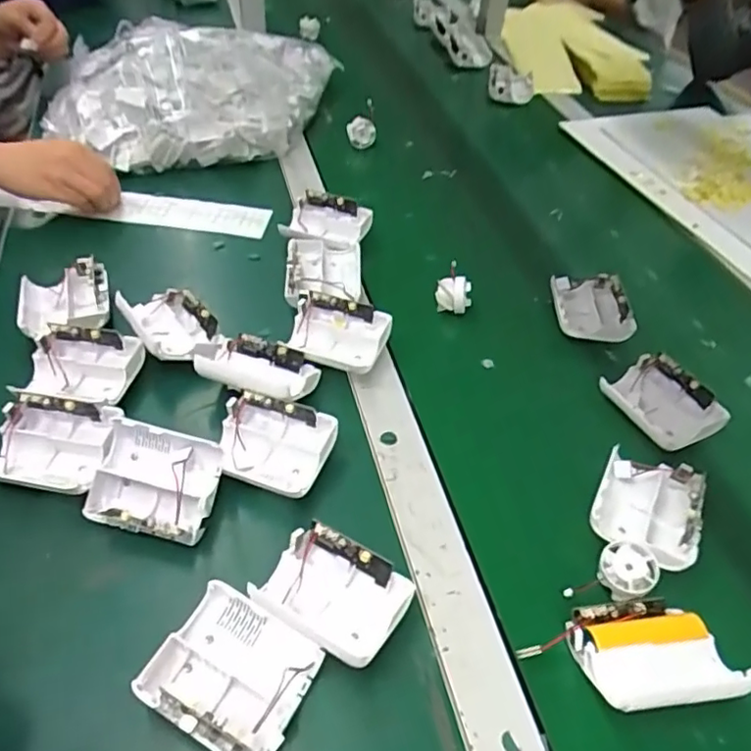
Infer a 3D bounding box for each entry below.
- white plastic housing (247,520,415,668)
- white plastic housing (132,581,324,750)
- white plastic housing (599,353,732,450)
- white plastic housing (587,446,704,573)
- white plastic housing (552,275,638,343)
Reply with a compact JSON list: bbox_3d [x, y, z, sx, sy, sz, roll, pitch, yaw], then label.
[{"bbox_3d":[-0.025,0.133,0.360,0.081,0.030,0.064,26,50,18],"label":"white plastic housing"},{"bbox_3d":[-0.078,0.164,0.324,0.078,0.034,0.068,24,50,16],"label":"white plastic housing"},{"bbox_3d":[0.237,0.024,0.492,0.067,0.033,0.082,-21,52,-23],"label":"white plastic housing"},{"bbox_3d":[0.192,0.094,0.423,0.068,0.031,0.083,23,49,16],"label":"white plastic housing"},{"bbox_3d":[0.204,-0.065,0.573,0.068,0.034,0.084,2,47,-4],"label":"white plastic housing"}]

